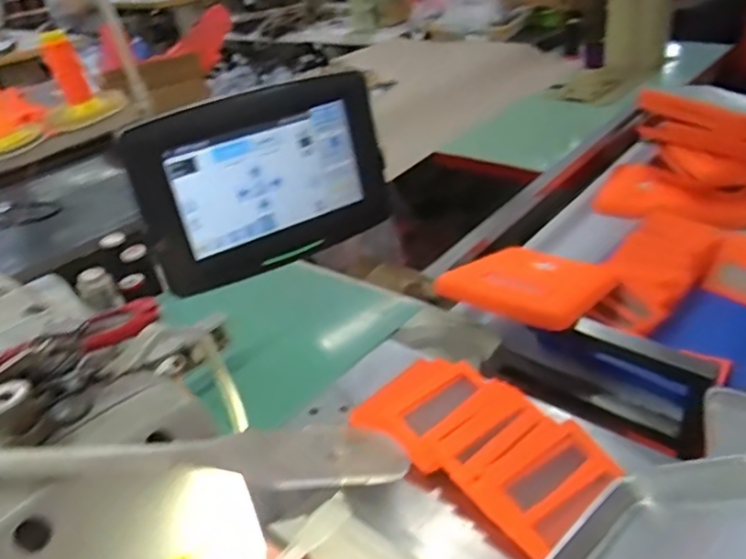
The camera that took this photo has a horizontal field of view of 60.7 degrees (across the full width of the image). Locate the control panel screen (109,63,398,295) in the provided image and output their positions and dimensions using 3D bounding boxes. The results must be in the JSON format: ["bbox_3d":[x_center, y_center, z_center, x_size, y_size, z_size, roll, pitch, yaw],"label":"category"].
[{"bbox_3d":[-0.081,-0.082,0.515,0.206,0.131,0.036,-23,35,-25],"label":"control panel screen"}]

